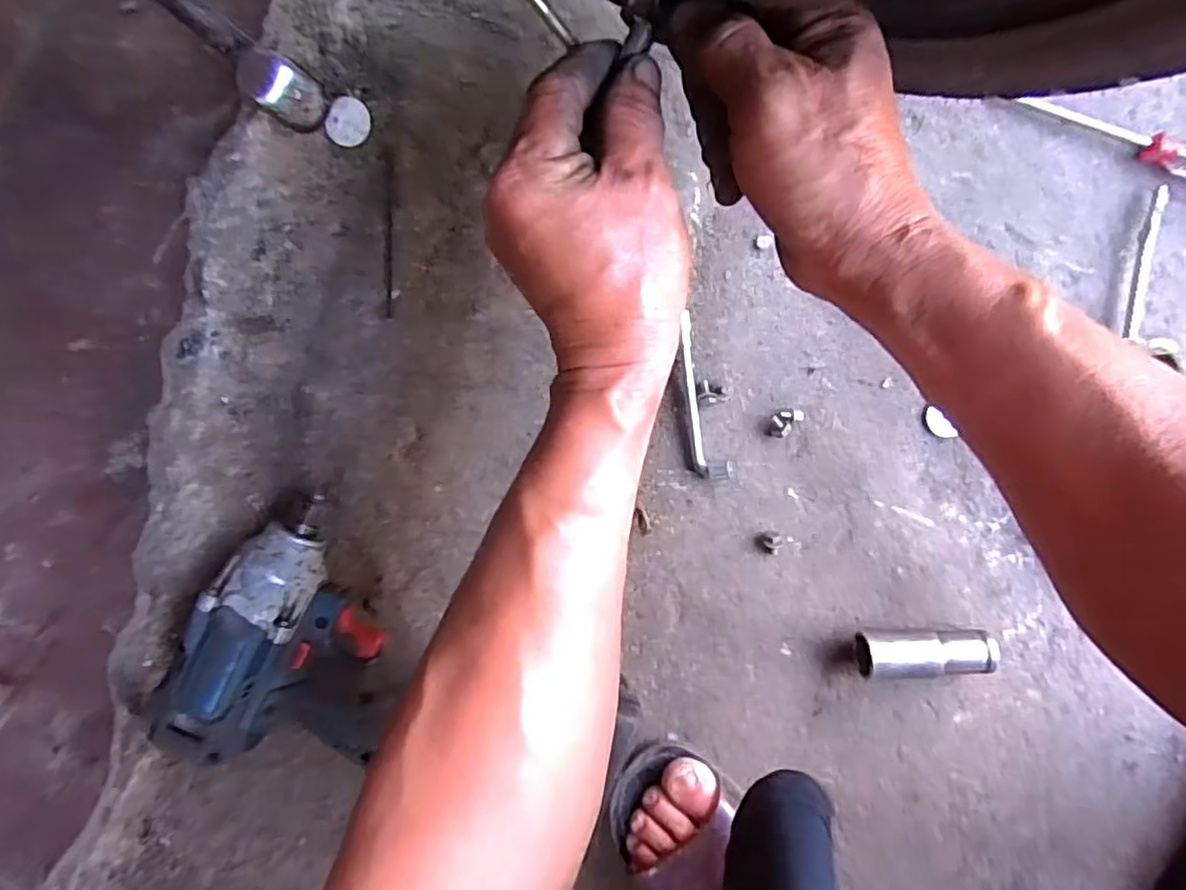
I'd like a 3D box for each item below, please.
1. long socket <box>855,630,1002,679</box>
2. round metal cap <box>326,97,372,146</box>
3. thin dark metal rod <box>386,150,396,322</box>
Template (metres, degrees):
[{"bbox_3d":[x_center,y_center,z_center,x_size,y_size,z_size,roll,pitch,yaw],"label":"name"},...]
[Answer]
[{"bbox_3d":[0.203,0.126,0.411,0.081,0.027,0.027,-2,91,5],"label":"long socket"},{"bbox_3d":[-0.144,-0.191,0.393,0.024,0.005,0.027,22,93,5],"label":"round metal cap"},{"bbox_3d":[-0.118,-0.124,0.388,0.006,0.004,0.097,1,91,5],"label":"thin dark metal rod"}]

